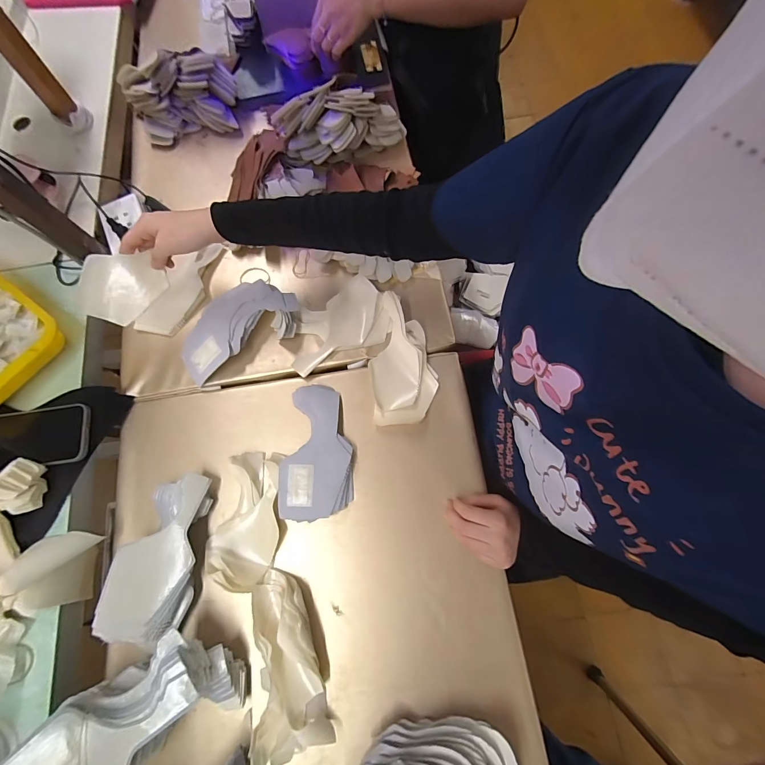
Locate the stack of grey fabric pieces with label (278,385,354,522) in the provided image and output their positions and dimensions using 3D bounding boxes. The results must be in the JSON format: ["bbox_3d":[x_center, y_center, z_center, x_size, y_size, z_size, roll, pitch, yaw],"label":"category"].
[{"bbox_3d":[-0.093,0.095,0.498,0.097,0.026,0.185,-3,74,1],"label":"stack of grey fabric pieces with label"}]

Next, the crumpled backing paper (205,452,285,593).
[{"bbox_3d":[-0.183,0.181,0.471,0.085,0.034,0.169,9,75,5],"label":"crumpled backing paper"}]

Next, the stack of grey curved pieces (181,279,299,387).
[{"bbox_3d":[-0.229,-0.096,0.539,0.194,0.040,0.121,-29,75,-6],"label":"stack of grey curved pieces"}]

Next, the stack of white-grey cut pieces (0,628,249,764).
[{"bbox_3d":[-0.273,0.360,0.381,0.210,0.083,0.109,-22,80,-15],"label":"stack of white-grey cut pieces"}]

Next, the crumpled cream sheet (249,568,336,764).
[{"bbox_3d":[-0.121,0.336,0.414,0.088,0.036,0.191,-15,74,-2],"label":"crumpled cream sheet"}]

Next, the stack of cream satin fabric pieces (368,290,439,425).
[{"bbox_3d":[0.028,-0.037,0.523,0.096,0.037,0.192,-7,74,0],"label":"stack of cream satin fabric pieces"}]

